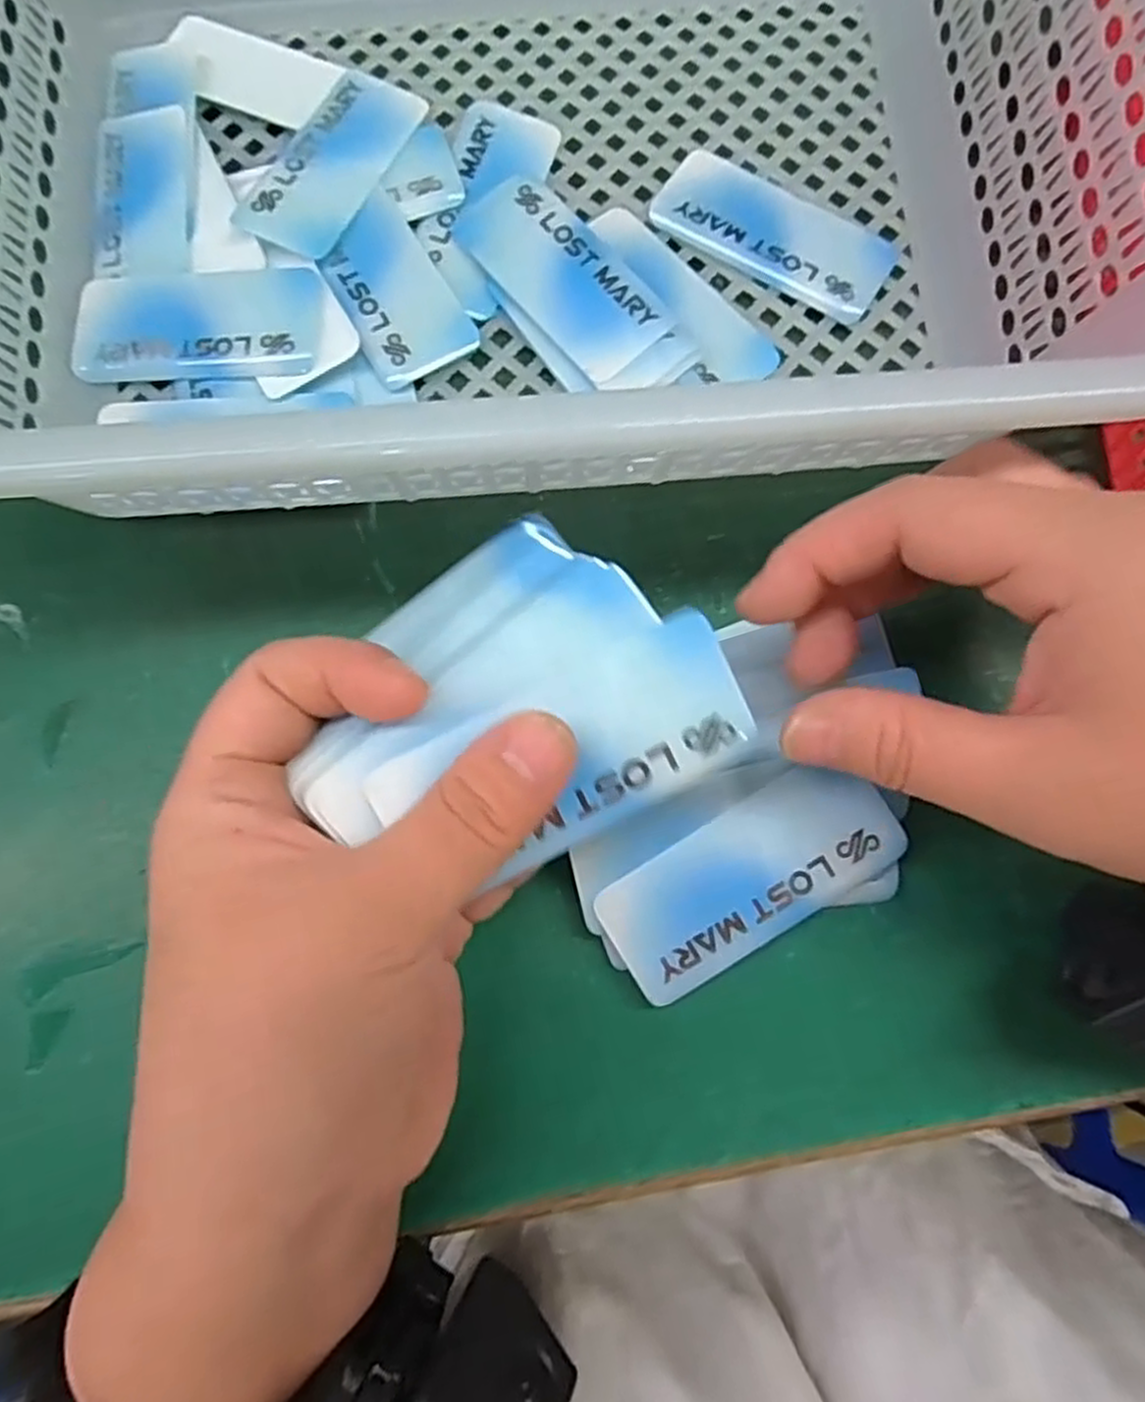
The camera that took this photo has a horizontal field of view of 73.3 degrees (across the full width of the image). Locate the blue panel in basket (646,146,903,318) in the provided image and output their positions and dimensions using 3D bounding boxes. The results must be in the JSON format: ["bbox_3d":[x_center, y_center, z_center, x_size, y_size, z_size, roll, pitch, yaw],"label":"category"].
[{"bbox_3d":[0.069,-0.162,0.265,0.083,0.004,0.036,30,78,6],"label":"blue panel in basket"}]

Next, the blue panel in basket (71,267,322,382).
[{"bbox_3d":[-0.123,-0.124,0.251,0.081,0.006,0.036,2,77,0],"label":"blue panel in basket"}]

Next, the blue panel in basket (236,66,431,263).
[{"bbox_3d":[-0.081,-0.186,0.264,0.035,0.010,0.080,26,78,5],"label":"blue panel in basket"}]

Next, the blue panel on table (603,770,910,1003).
[{"bbox_3d":[0.048,0.047,0.207,0.080,0.004,0.035,-32,87,-1],"label":"blue panel on table"}]

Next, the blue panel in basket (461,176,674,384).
[{"bbox_3d":[-0.004,-0.143,0.257,0.035,0.007,0.082,-37,80,-9],"label":"blue panel in basket"}]

